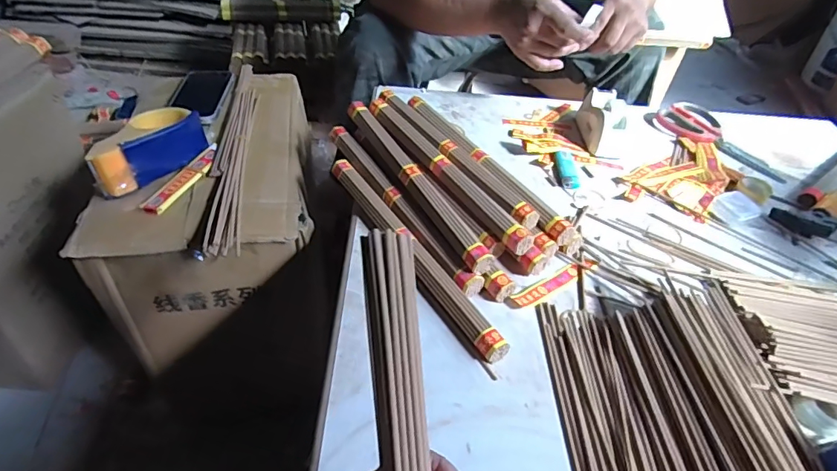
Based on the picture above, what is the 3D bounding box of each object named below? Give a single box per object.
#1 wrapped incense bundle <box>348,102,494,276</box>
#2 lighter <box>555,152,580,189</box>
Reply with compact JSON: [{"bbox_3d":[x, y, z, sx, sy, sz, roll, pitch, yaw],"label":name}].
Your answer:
[{"bbox_3d":[-0.007,-0.071,0.578,0.034,0.026,0.306,-19,49,-24],"label":"wrapped incense bundle"},{"bbox_3d":[0.205,-0.091,0.675,0.026,0.010,0.073,4,44,-2],"label":"lighter"}]

